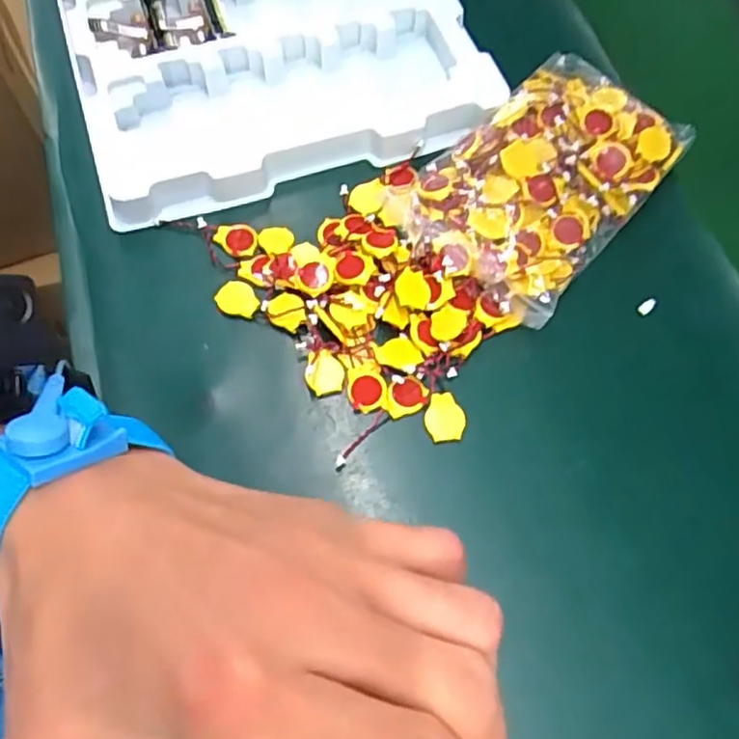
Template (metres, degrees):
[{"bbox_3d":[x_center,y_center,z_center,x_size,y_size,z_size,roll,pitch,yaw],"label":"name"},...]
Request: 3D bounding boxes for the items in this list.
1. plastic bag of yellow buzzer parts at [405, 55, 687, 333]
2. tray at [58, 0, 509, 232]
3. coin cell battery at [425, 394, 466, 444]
[{"bbox_3d":[0.098,-0.106,0.379,0.101,0.035,0.163,37,71,14],"label":"plastic bag of yellow buzzer parts"},{"bbox_3d":[-0.098,-0.302,0.466,0.249,0.028,0.425,-17,67,-8],"label":"tray"},{"bbox_3d":[0.038,0.024,0.335,0.020,0.004,0.025,-6,66,-3],"label":"coin cell battery"}]

